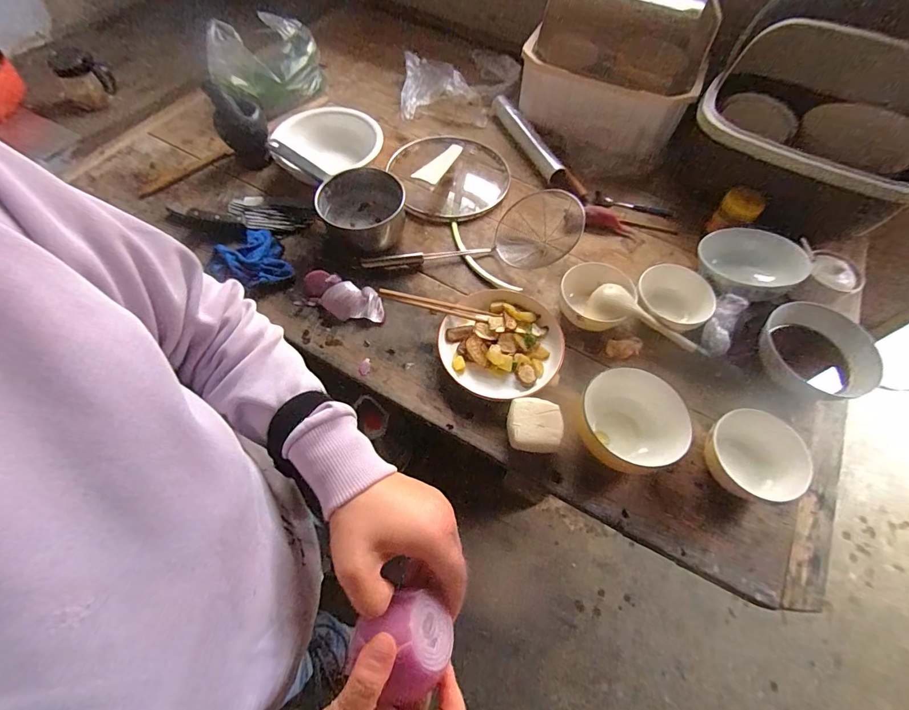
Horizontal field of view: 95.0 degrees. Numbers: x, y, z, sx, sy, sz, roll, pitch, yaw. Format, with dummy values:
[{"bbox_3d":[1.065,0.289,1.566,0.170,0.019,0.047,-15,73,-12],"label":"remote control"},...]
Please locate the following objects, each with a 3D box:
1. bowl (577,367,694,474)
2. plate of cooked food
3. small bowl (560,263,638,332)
[{"bbox_3d":[0.256,0.100,0.628,0.141,0.089,0.139,1,60,-1],"label":"bowl"},{"bbox_3d":[0.080,-0.023,0.711,0.203,0.031,0.194,1,60,-1],"label":"plate of cooked food"},{"bbox_3d":[0.251,-0.098,0.742,0.119,0.055,0.124,1,60,-1],"label":"small bowl"}]

